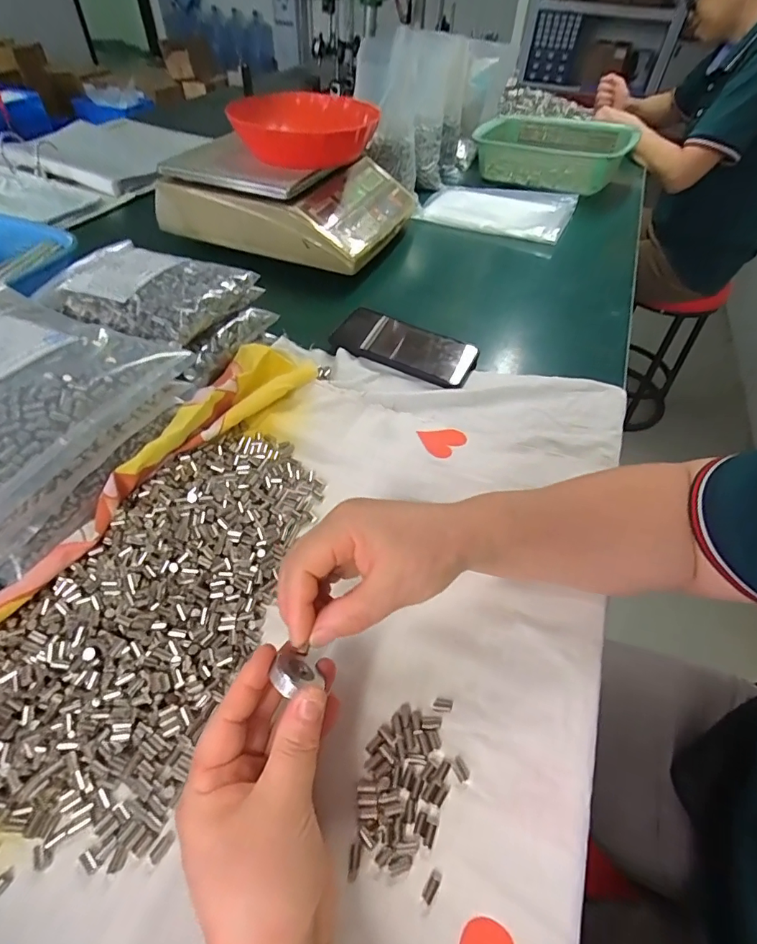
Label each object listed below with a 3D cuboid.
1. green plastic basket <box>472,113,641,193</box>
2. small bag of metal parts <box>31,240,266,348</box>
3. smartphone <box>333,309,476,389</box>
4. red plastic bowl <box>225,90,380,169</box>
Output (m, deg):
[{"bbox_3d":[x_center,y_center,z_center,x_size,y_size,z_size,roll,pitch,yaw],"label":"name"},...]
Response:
[{"bbox_3d":[0.343,-0.653,0.929,0.277,0.079,0.221,28,54,19],"label":"green plastic basket"},{"bbox_3d":[-0.228,-0.181,0.447,0.170,0.039,0.141,19,53,10],"label":"small bag of metal parts"},{"bbox_3d":[0.031,-0.146,0.522,0.159,0.015,0.076,23,52,15],"label":"smartphone"},{"bbox_3d":[-0.097,-0.492,0.659,0.191,0.056,0.157,10,50,5],"label":"red plastic bowl"}]

